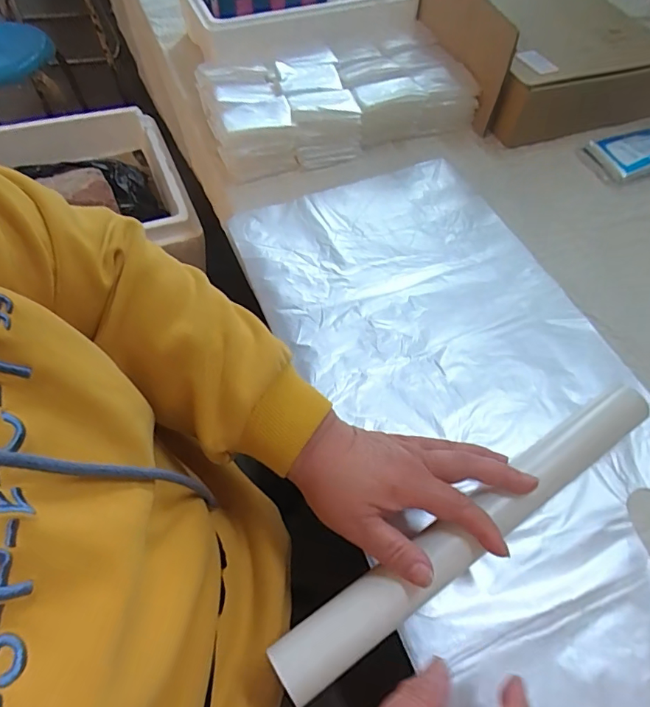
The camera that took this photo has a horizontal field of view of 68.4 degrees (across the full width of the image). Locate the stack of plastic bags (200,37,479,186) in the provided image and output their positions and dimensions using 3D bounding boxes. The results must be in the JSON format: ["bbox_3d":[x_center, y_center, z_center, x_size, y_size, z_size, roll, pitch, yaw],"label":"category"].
[{"bbox_3d":[0.019,-0.357,0.674,0.360,0.065,0.182,-19,59,-11],"label":"stack of plastic bags"}]

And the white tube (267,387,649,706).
[{"bbox_3d":[0.112,0.128,0.351,0.349,0.039,0.041,-27,61,-22],"label":"white tube"}]

